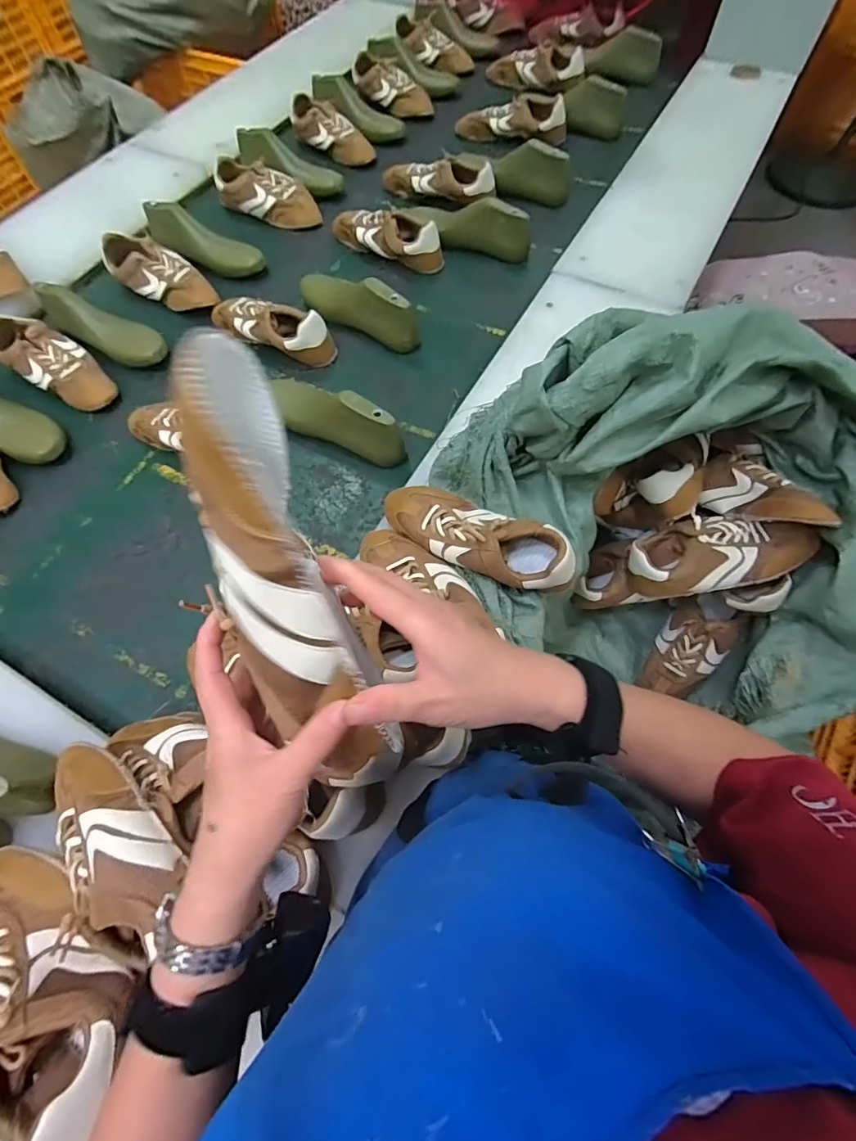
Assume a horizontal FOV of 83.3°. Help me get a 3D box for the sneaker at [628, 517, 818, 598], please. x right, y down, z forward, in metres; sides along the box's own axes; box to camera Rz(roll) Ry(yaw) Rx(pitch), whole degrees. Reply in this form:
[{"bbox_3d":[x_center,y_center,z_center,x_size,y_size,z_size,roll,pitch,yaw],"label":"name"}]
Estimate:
[{"bbox_3d":[0.434,-0.021,0.719,0.249,0.083,0.123,-12,63,17],"label":"sneaker"}]

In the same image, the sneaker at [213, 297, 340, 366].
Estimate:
[{"bbox_3d":[-0.288,-0.448,0.869,0.250,0.071,0.082,29,70,13],"label":"sneaker"}]

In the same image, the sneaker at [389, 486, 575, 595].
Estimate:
[{"bbox_3d":[0.055,-0.046,0.608,0.257,0.076,0.103,29,70,13],"label":"sneaker"}]

